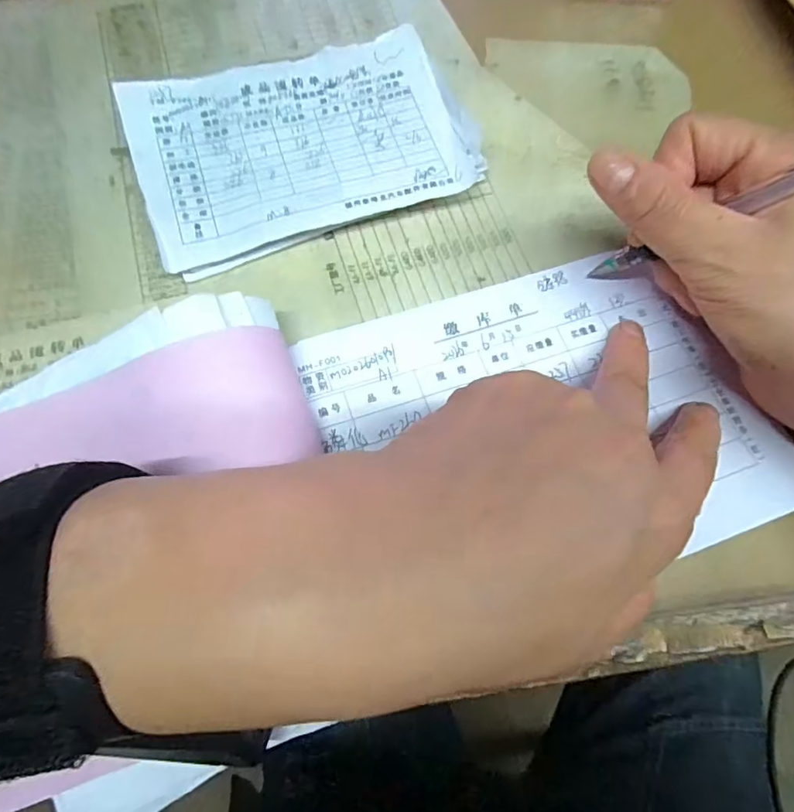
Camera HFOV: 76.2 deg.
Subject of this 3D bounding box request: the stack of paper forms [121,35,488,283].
[{"bbox_3d":[-0.043,-0.124,0.241,0.154,0.017,0.094,-20,73,-9],"label":"stack of paper forms"}]

